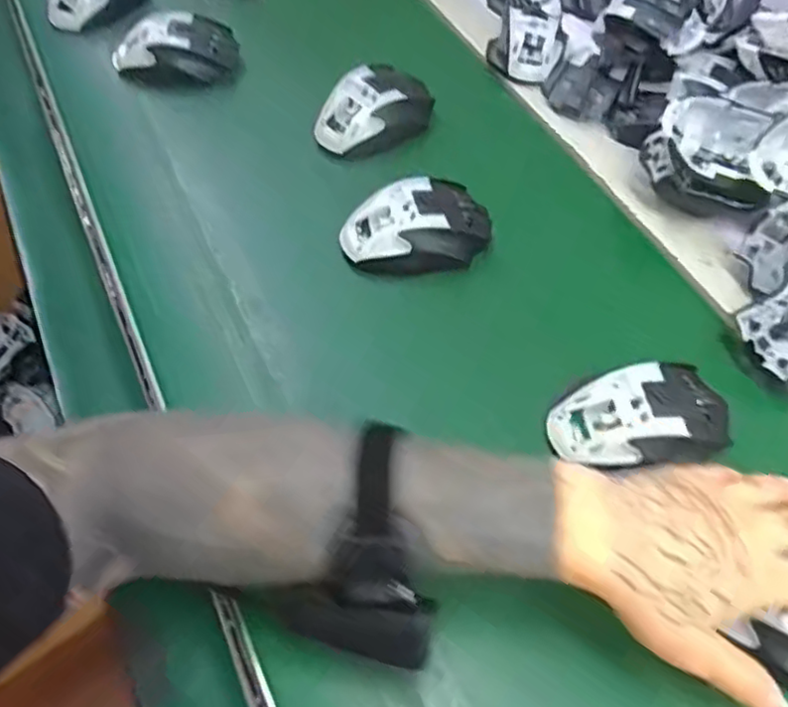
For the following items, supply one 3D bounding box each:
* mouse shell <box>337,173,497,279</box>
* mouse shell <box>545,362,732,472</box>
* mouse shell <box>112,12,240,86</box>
[{"bbox_3d":[0.018,-0.099,0.522,0.116,0.054,0.061,-10,58,-9],"label":"mouse shell"},{"bbox_3d":[0.159,0.042,0.428,0.111,0.030,0.065,-8,57,-7],"label":"mouse shell"},{"bbox_3d":[-0.208,-0.290,0.634,0.114,0.048,0.062,-9,57,-8],"label":"mouse shell"}]

